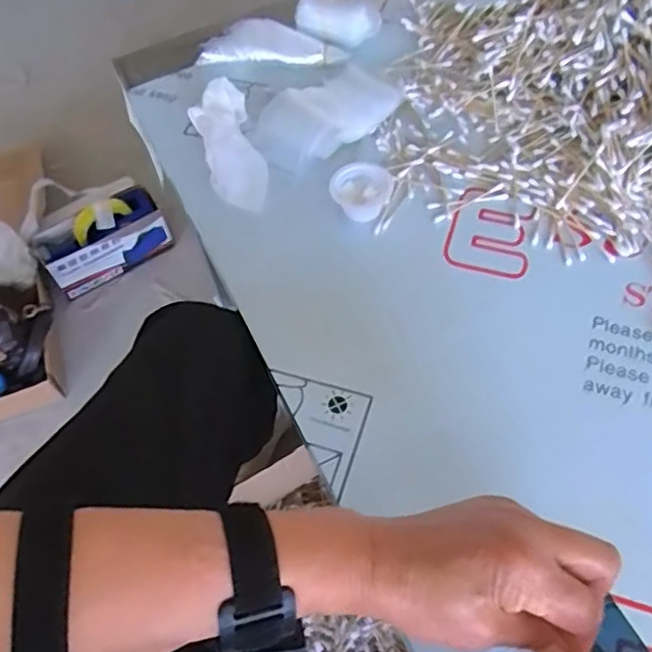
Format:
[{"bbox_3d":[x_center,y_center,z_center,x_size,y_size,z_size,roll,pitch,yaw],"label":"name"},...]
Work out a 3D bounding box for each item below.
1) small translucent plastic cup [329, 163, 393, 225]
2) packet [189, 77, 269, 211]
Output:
[{"bbox_3d":[0.031,-0.120,0.563,0.049,0.022,0.050,-2,58,2],"label":"small translucent plastic cup"},{"bbox_3d":[-0.092,-0.172,0.609,0.052,0.028,0.138,-16,76,-7],"label":"packet"}]

